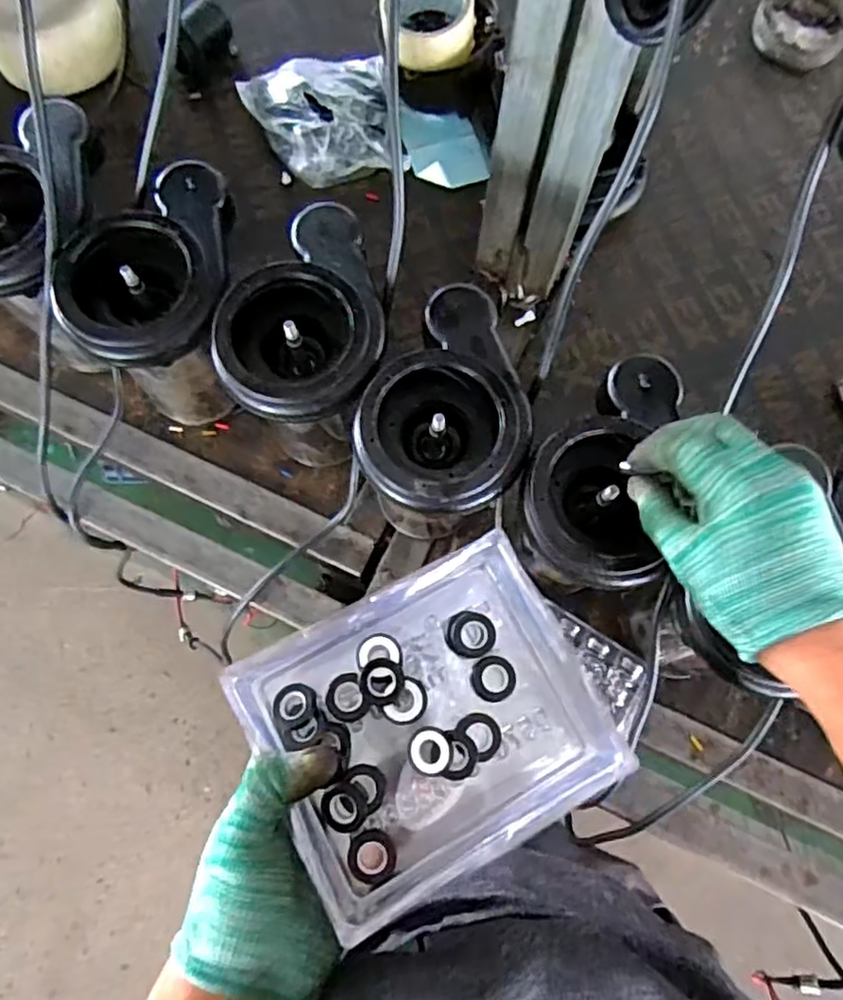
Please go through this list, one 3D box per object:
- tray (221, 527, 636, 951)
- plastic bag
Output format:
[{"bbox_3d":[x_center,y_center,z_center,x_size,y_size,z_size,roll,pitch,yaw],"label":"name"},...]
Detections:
[{"bbox_3d":[0.006,0.122,0.379,0.172,0.048,0.151,-29,75,-10],"label":"tray"},{"bbox_3d":[-0.103,-0.414,0.723,0.162,0.061,0.180,-14,76,-5],"label":"plastic bag"}]

